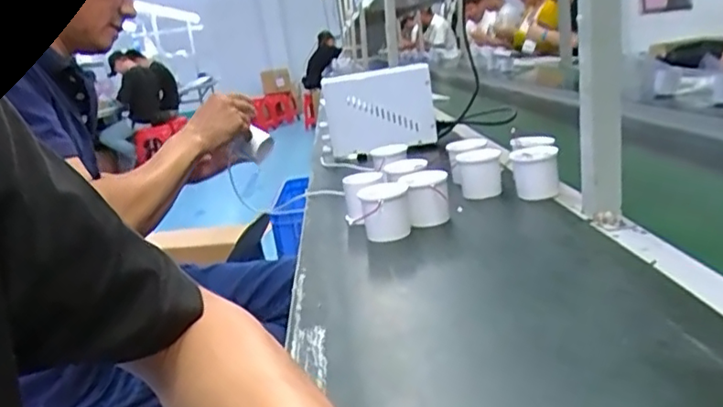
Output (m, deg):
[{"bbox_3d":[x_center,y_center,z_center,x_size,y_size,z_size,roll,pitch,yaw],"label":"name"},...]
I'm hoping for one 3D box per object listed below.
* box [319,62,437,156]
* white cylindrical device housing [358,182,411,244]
[{"bbox_3d":[0.030,-0.165,1.111,0.199,0.148,0.053,-9,15,0],"label":"box"},{"bbox_3d":[0.026,0.010,0.681,0.052,0.055,0.065,-10,15,-3],"label":"white cylindrical device housing"}]

